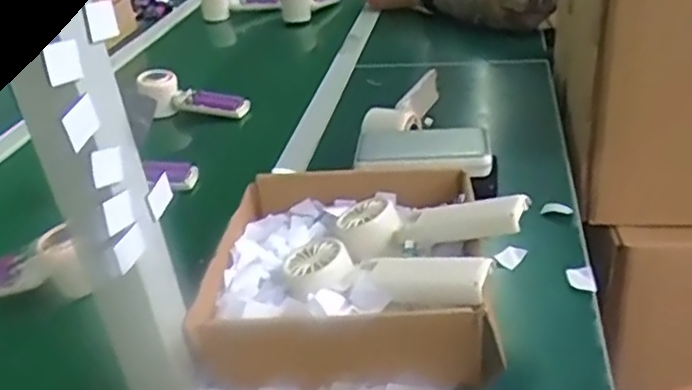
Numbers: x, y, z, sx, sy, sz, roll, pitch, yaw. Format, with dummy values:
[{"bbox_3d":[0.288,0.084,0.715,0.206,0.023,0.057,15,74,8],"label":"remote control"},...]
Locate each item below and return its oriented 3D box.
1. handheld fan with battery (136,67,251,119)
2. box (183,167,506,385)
[{"bbox_3d":[-0.218,-0.140,0.950,0.161,0.053,0.047,8,35,19],"label":"handheld fan with battery"},{"bbox_3d":[-0.001,0.053,0.556,0.223,0.068,0.235,-3,33,4],"label":"box"}]

